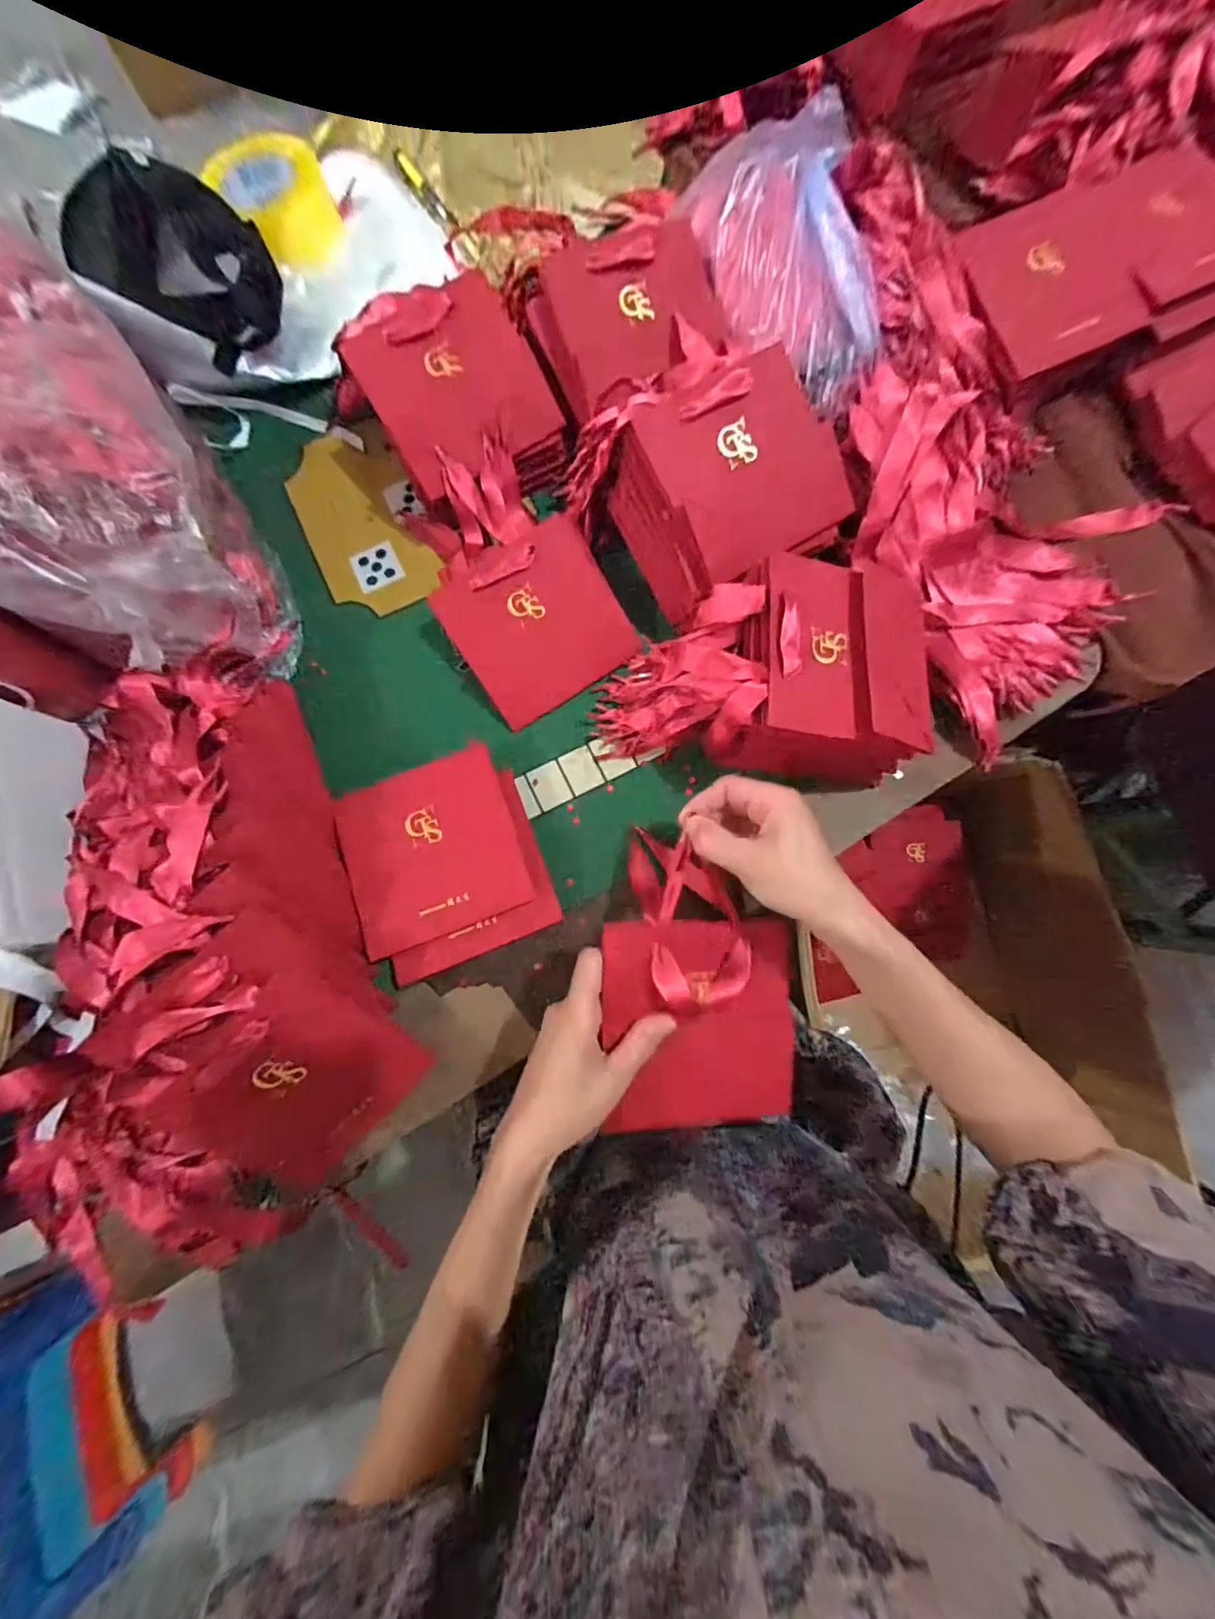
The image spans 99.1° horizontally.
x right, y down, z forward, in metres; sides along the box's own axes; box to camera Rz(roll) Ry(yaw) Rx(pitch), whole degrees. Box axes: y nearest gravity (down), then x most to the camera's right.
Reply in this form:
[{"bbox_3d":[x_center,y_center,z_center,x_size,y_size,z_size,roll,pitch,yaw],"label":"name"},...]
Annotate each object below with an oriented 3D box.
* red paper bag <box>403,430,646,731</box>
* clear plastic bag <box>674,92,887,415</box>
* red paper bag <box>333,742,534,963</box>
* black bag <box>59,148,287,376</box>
[{"bbox_3d":[-0.086,-0.207,0.471,0.147,0.053,0.240,-31,80,-5],"label":"red paper bag"},{"bbox_3d":[0.148,-0.466,0.432,0.133,0.051,0.243,-6,79,0],"label":"clear plastic bag"},{"bbox_3d":[-0.146,0.031,0.428,0.136,0.012,0.142,-19,79,-3],"label":"red paper bag"},{"bbox_3d":[-0.413,-0.526,0.493,0.193,0.072,0.139,34,81,7],"label":"black bag"}]

